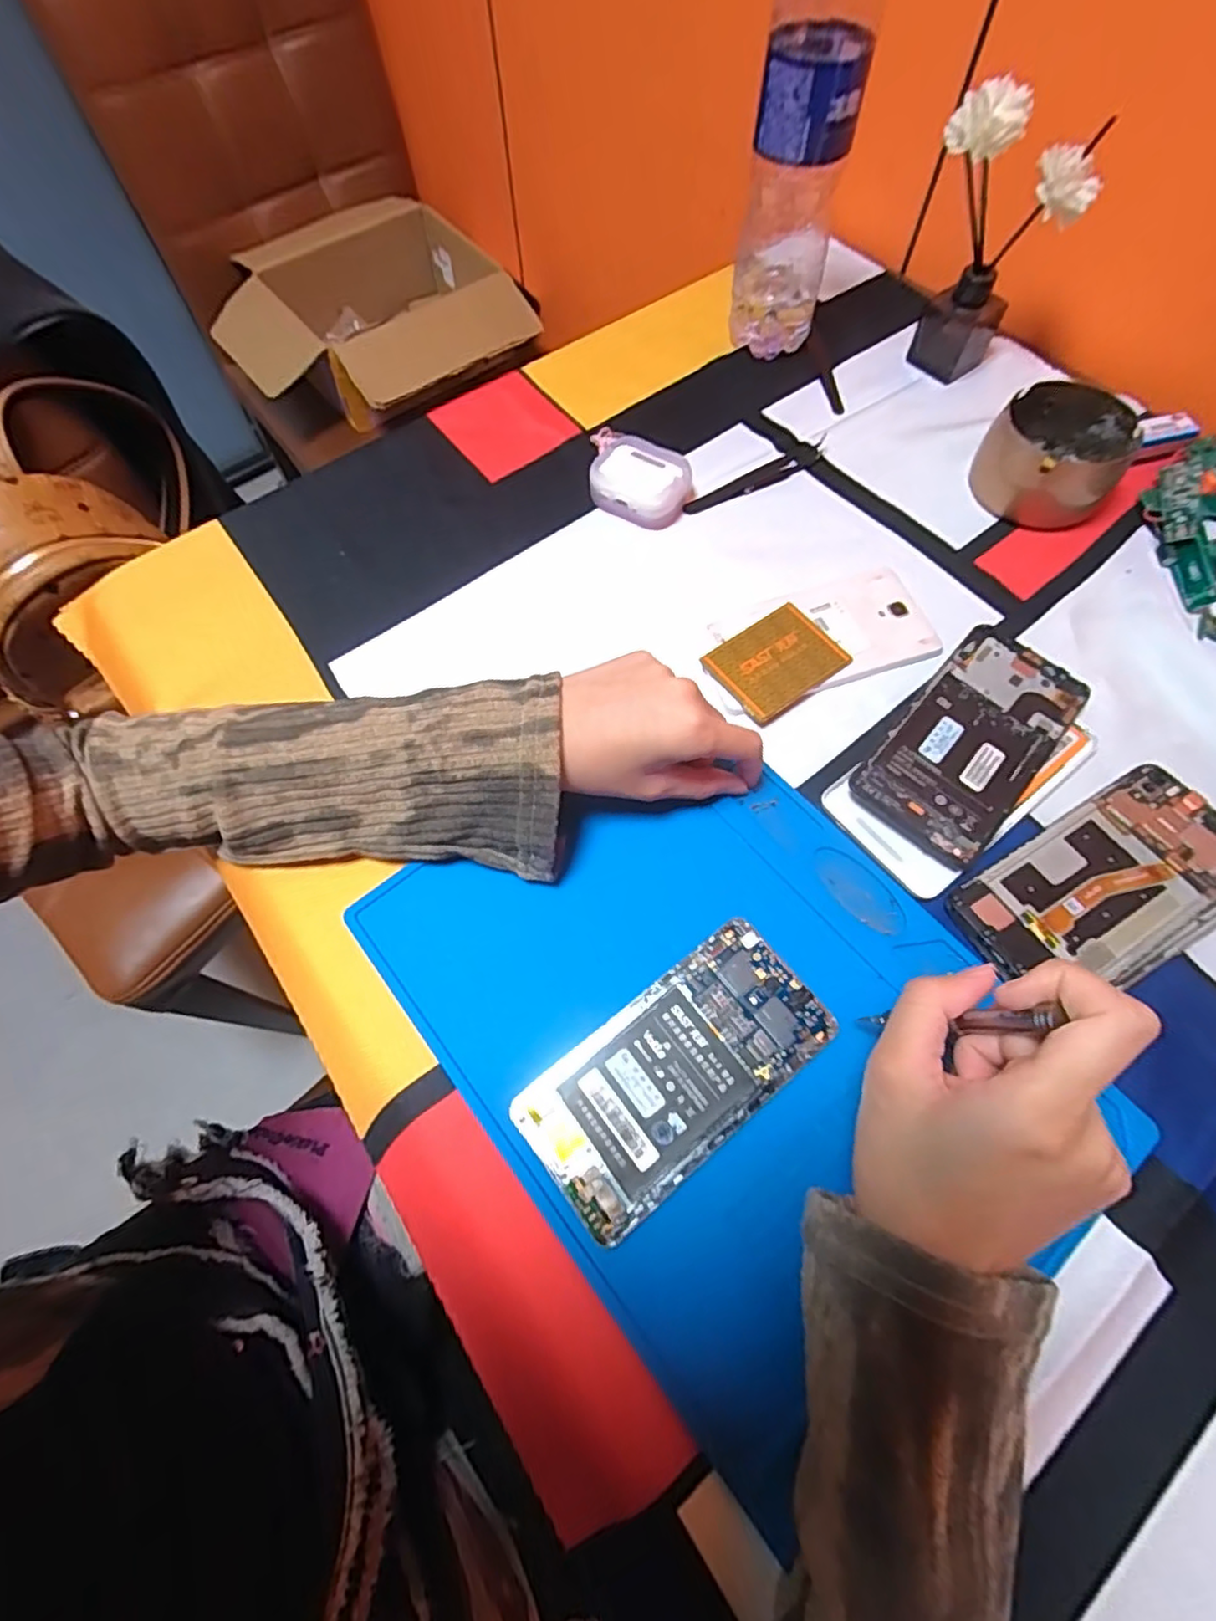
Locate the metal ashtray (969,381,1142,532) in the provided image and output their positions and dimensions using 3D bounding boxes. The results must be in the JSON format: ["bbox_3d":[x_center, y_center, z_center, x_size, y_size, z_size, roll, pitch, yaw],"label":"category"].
[{"bbox_3d":[0.305,-0.243,0.443,0.086,0.046,0.087,-1,66,1],"label":"metal ashtray"}]

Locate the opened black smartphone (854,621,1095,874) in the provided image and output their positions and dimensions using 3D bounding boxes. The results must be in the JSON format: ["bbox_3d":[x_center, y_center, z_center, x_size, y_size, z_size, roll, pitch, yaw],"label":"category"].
[{"bbox_3d":[0.206,-0.040,0.364,0.072,0.015,0.151,39,72,17],"label":"opened black smartphone"}]

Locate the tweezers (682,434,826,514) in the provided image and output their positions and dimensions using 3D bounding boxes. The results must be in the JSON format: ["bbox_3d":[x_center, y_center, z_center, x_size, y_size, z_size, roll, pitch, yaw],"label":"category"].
[{"bbox_3d":[0.107,-0.238,0.460,0.122,0.011,0.020,-33,69,-13],"label":"tweezers"}]

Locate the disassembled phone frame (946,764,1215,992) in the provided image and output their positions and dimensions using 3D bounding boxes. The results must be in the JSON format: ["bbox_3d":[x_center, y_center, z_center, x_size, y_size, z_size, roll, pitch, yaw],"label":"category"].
[{"bbox_3d":[0.253,0.040,0.325,0.150,0.012,0.080,-29,68,-11],"label":"disassembled phone frame"}]

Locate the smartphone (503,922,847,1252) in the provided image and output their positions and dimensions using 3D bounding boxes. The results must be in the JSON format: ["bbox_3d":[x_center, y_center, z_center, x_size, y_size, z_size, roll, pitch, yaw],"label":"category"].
[{"bbox_3d":[0.032,0.119,0.297,0.141,0.009,0.070,-36,70,-14],"label":"smartphone"}]

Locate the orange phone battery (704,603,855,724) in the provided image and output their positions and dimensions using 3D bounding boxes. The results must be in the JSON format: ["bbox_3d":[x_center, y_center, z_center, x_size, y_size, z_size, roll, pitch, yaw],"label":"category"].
[{"bbox_3d":[0.101,-0.089,0.388,0.072,0.007,0.055,-34,69,-13],"label":"orange phone battery"}]

